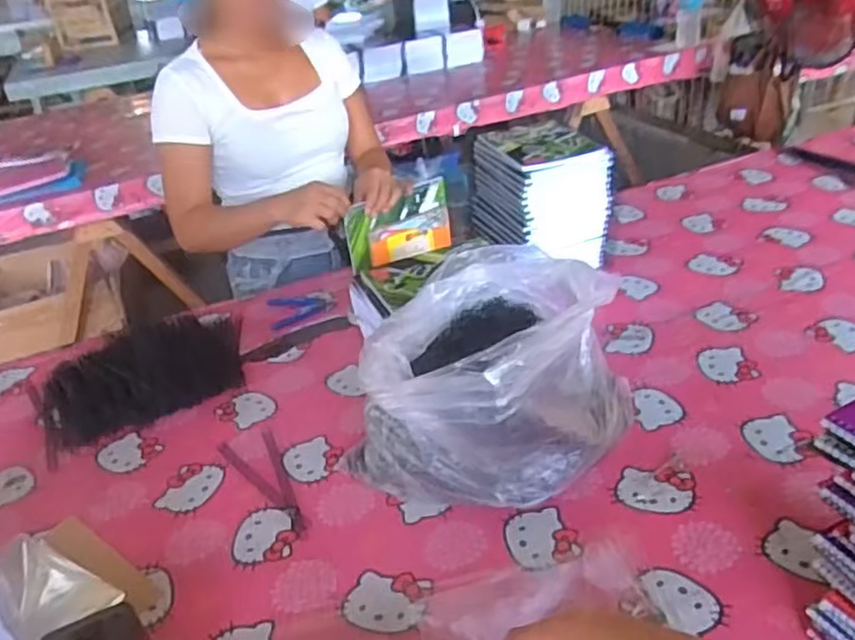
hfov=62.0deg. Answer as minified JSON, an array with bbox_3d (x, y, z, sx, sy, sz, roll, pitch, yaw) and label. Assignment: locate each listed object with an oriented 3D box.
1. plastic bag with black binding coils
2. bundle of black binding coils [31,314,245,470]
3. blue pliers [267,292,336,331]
[{"bbox_3d":[0.079,0.065,0.815,0.256,0.217,0.287,10,35,28],"label":"plastic bag with black binding coils"},{"bbox_3d":[-0.426,0.067,1.079,0.323,0.058,0.237,-23,34,-24],"label":"bundle of black binding coils"},{"bbox_3d":[-0.216,-0.023,1.230,0.110,0.009,0.111,-13,31,-9],"label":"blue pliers"}]

